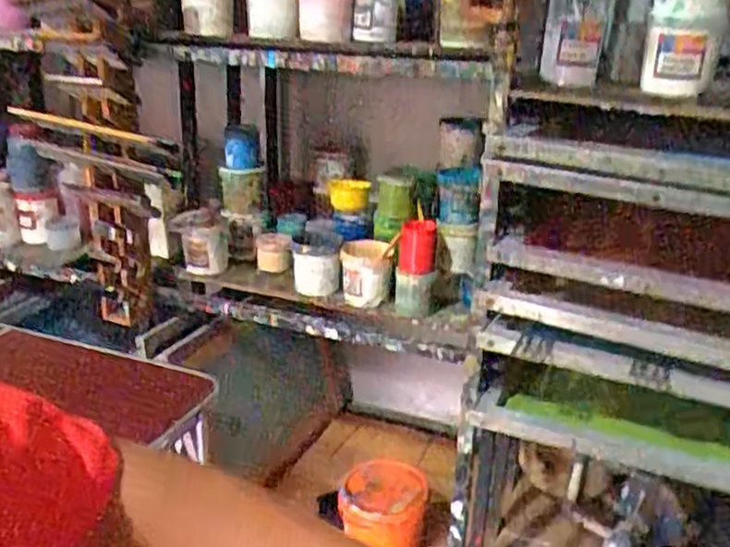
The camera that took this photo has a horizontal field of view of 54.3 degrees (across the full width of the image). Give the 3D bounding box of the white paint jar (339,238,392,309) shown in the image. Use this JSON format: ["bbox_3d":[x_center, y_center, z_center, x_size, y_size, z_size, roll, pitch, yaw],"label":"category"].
[{"bbox_3d":[0.001,0.000,1.638,0.120,0.133,0.126,2,22,1],"label":"white paint jar"}]

